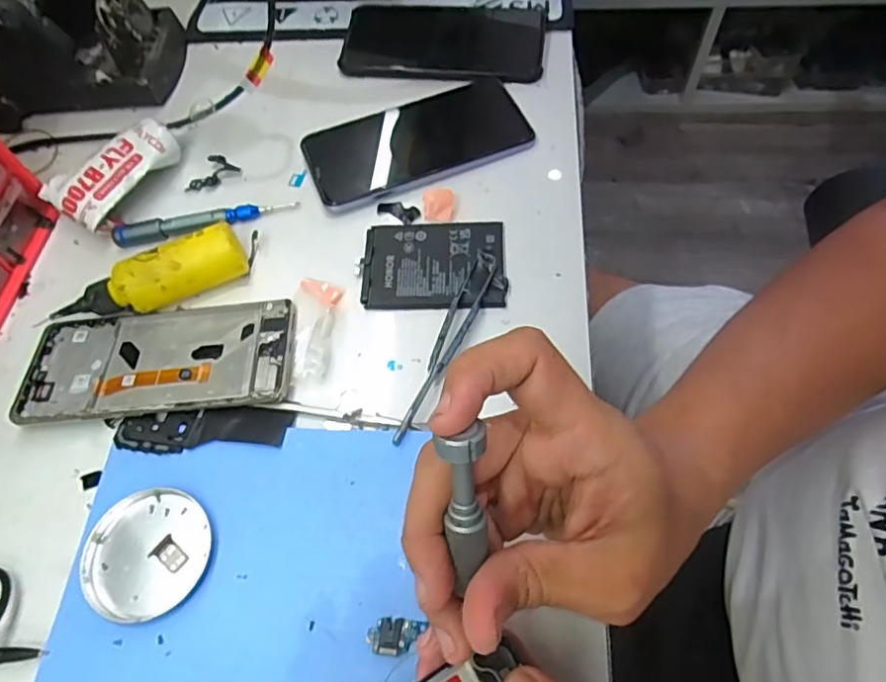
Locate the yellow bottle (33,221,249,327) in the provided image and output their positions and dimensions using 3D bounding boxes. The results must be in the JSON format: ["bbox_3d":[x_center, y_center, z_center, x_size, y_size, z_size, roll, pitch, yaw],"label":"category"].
[{"bbox_3d":[-0.187,-0.036,0.368,0.123,0.035,0.030,-21,62,-7],"label":"yellow bottle"}]

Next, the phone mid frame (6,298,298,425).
[{"bbox_3d":[-0.177,0.010,0.357,0.164,0.014,0.077,-4,62,2],"label":"phone mid frame"}]

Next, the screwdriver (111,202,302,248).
[{"bbox_3d":[-0.168,-0.086,0.406,0.126,0.012,0.014,-12,62,-3],"label":"screwdriver"}]

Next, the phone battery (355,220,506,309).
[{"bbox_3d":[-0.008,-0.052,0.381,0.094,0.008,0.066,-1,62,3],"label":"phone battery"}]

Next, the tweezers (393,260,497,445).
[{"bbox_3d":[0.003,0.003,0.344,0.016,0.016,0.131,18,65,13],"label":"tweezers"}]

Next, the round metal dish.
[{"bbox_3d":[-0.154,0.111,0.302,0.064,0.012,0.063,-2,62,3],"label":"round metal dish"}]

